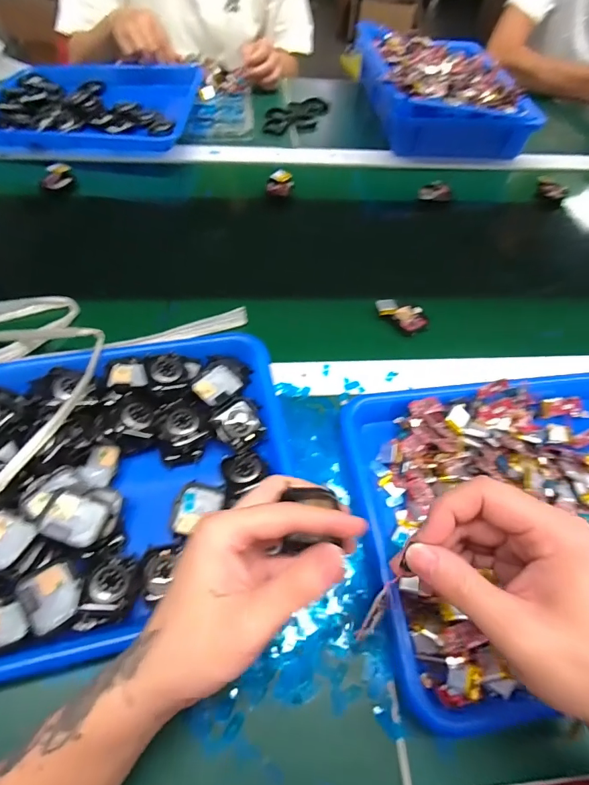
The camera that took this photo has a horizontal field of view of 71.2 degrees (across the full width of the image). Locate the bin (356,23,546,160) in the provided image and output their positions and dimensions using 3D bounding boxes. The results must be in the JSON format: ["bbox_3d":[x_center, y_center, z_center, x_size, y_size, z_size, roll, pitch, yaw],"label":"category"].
[{"bbox_3d":[0.255,-0.541,0.731,0.254,0.084,0.298,1,57,-5],"label":"bin"}]

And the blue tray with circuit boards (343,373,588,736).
[{"bbox_3d":[0.221,0.100,0.348,0.325,0.050,0.251,-4,58,-8],"label":"blue tray with circuit boards"}]

